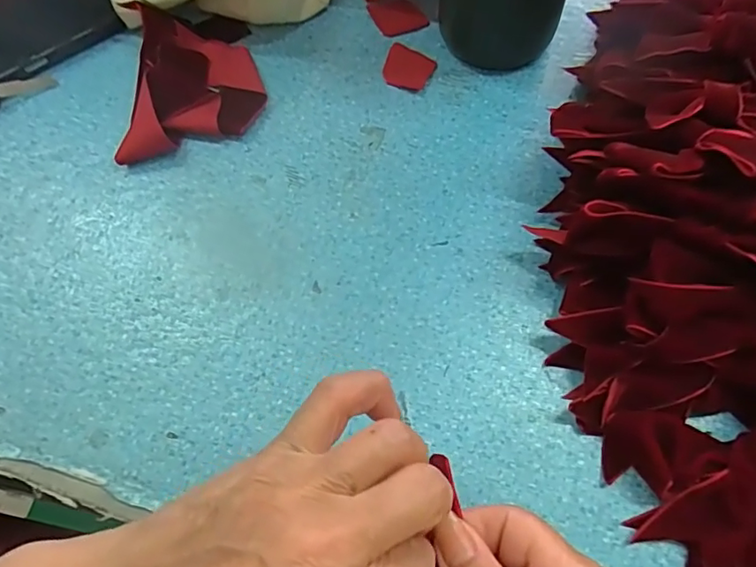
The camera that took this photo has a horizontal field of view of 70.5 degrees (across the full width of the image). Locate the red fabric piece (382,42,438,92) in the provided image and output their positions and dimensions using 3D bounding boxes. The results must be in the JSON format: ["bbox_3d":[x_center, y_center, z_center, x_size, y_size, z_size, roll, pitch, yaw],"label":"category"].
[{"bbox_3d":[0.021,-0.151,0.376,0.036,0.004,0.033,26,71,13],"label":"red fabric piece"}]

